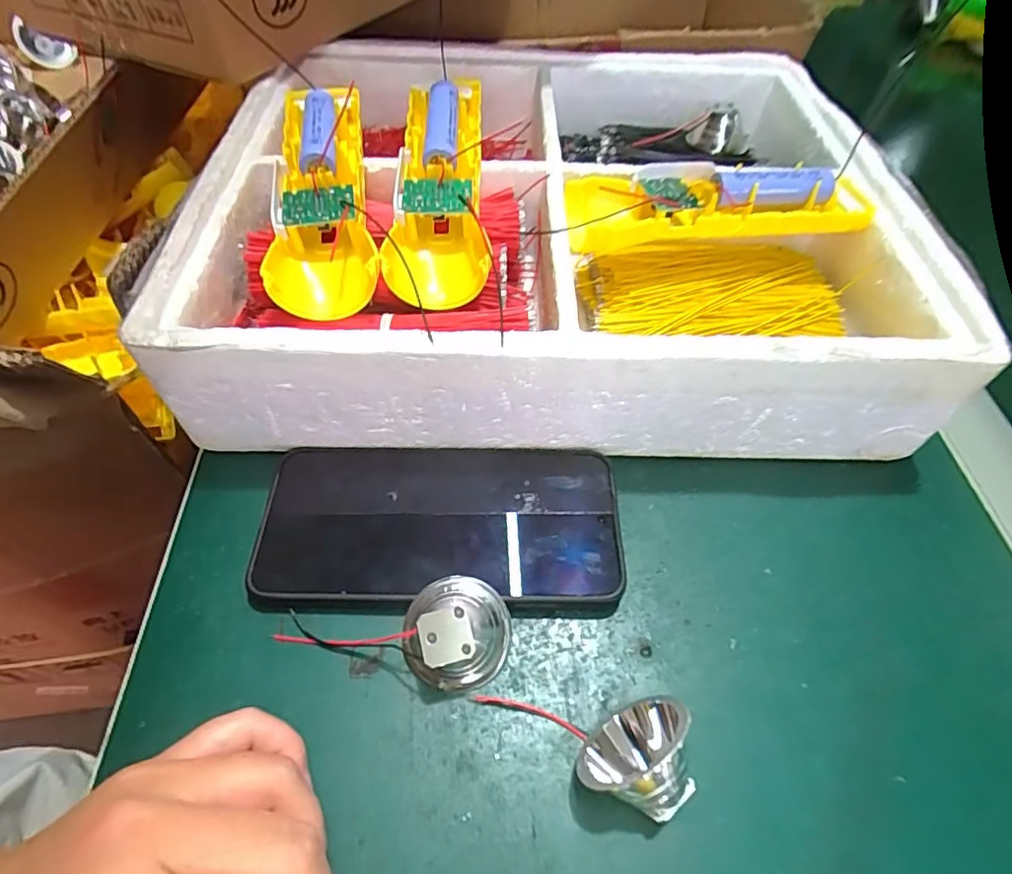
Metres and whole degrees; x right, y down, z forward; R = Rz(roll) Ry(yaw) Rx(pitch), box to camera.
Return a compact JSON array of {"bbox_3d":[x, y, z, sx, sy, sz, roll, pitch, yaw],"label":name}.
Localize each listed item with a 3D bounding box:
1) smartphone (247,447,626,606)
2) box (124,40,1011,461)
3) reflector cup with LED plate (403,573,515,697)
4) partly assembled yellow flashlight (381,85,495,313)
[{"bbox_3d":[-0.031,0.040,0.277,0.164,0.013,0.081,1,53,-1],"label":"smartphone"},{"bbox_3d":[0.026,-0.137,0.360,0.375,0.092,0.309,1,53,-1],"label":"box"},{"bbox_3d":[-0.018,0.080,0.234,0.044,0.026,0.044,1,75,-5],"label":"reflector cup with LED plate"},{"bbox_3d":[-0.035,-0.140,0.313,0.050,0.035,0.157,0,67,-1],"label":"partly assembled yellow flashlight"}]

